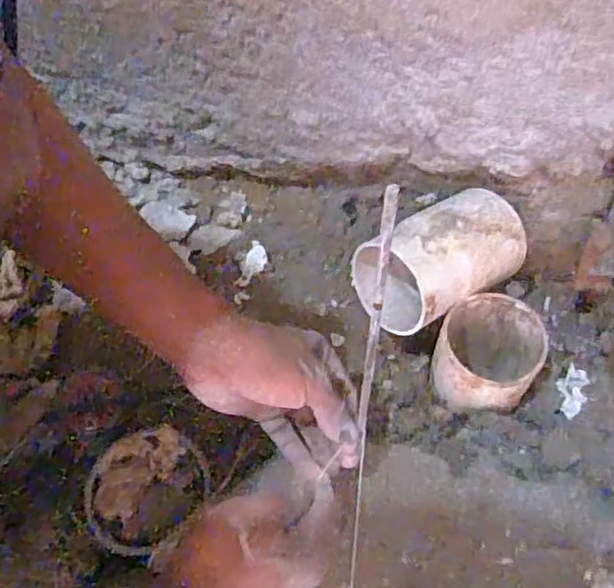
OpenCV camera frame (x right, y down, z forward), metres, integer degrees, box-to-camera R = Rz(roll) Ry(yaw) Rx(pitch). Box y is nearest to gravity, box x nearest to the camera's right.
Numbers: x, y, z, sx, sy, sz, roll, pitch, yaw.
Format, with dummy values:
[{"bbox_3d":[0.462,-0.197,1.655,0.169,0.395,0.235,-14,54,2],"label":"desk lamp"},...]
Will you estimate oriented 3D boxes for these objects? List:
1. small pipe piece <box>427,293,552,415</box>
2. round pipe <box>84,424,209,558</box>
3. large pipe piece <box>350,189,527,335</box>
[{"bbox_3d":[0.161,0.053,0.592,0.086,0.065,0.091,-3,58,4],"label":"small pipe piece"},{"bbox_3d":[-0.128,0.154,0.528,0.088,0.017,0.096,29,60,22],"label":"round pipe"},{"bbox_3d":[0.124,-0.034,0.605,0.159,0.074,0.090,-28,57,-16],"label":"large pipe piece"}]

